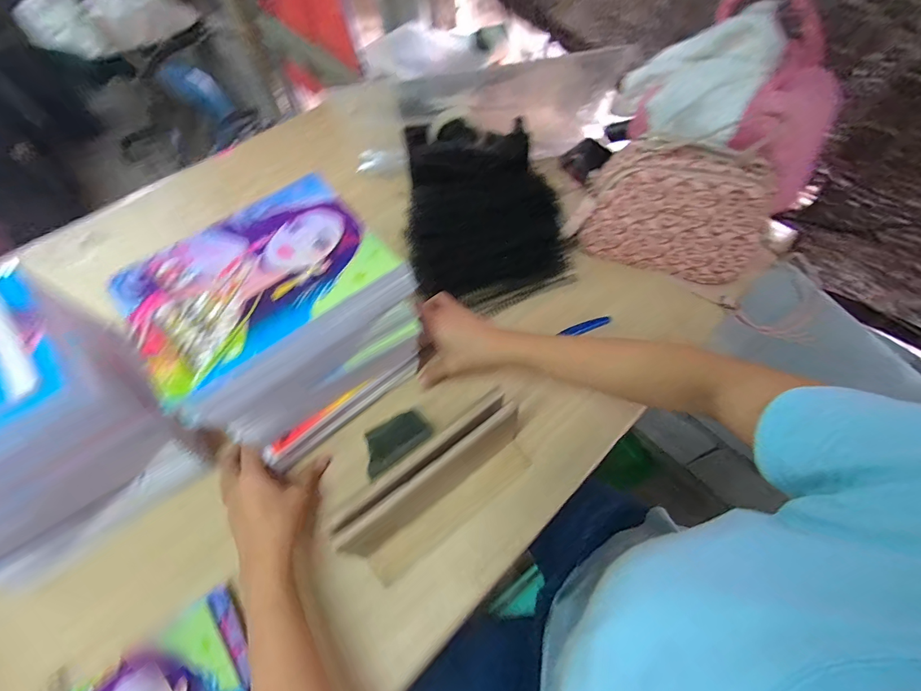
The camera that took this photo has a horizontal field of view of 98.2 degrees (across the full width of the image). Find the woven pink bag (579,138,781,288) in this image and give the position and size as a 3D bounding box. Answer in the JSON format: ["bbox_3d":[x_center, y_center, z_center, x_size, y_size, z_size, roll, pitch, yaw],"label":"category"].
[{"bbox_3d":[0.272,-0.177,0.517,0.229,0.136,0.089,13,62,9],"label":"woven pink bag"}]

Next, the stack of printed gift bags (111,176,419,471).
[{"bbox_3d":[-0.164,-0.015,0.409,0.194,0.190,0.144,-35,65,-16],"label":"stack of printed gift bags"}]

